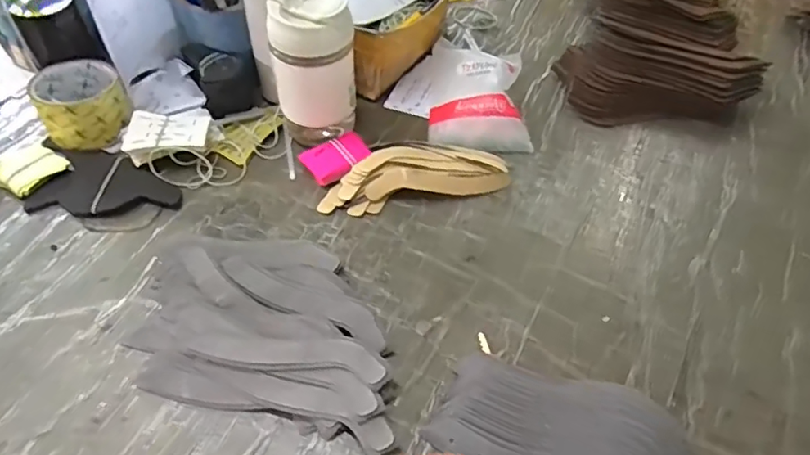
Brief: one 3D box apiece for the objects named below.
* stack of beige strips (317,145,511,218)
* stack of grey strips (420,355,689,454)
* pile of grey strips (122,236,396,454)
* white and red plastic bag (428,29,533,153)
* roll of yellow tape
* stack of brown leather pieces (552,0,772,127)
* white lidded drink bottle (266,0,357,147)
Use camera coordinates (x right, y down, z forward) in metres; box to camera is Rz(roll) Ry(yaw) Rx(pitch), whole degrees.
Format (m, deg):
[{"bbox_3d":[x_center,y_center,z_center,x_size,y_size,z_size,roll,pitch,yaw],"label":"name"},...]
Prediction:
[{"bbox_3d":[0.009,-0.056,0.597,0.194,0.026,0.065,-10,51,-10],"label":"stack of beige strips"},{"bbox_3d":[0.117,0.152,0.426,0.174,0.022,0.106,22,53,16],"label":"stack of grey strips"},{"bbox_3d":[-0.111,0.081,0.474,0.228,0.024,0.150,13,51,9],"label":"pile of grey strips"},{"bbox_3d":[0.094,-0.164,0.674,0.118,0.046,0.164,8,50,5],"label":"white and red plastic bag"},{"bbox_3d":[-0.348,-0.134,0.617,0.085,0.057,0.089,1,50,-1],"label":"roll of yellow tape"},{"bbox_3d":[0.335,-0.255,0.752,0.223,0.057,0.331,13,51,9],"label":"stack of brown leather pieces"},{"bbox_3d":[-0.093,-0.161,0.589,0.079,0.154,0.077,-7,51,-8],"label":"white lidded drink bottle"}]

